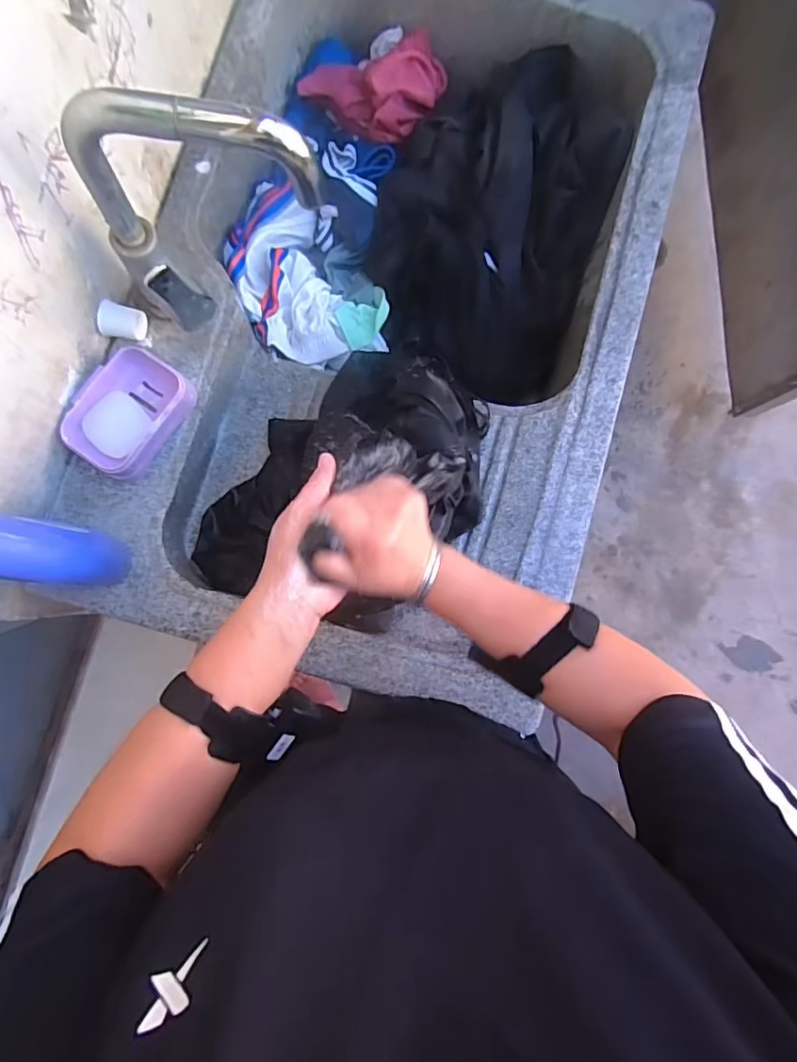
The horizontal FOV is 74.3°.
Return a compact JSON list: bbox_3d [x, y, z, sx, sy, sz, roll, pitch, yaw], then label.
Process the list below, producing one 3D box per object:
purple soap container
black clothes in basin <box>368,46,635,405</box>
[{"bbox_3d":[-0.281,-0.124,0.547,0.094,0.032,0.124,37,84,1],"label":"purple soap container"},{"bbox_3d":[0.122,-0.413,0.690,0.282,0.139,0.420,15,84,-1],"label":"black clothes in basin"}]

